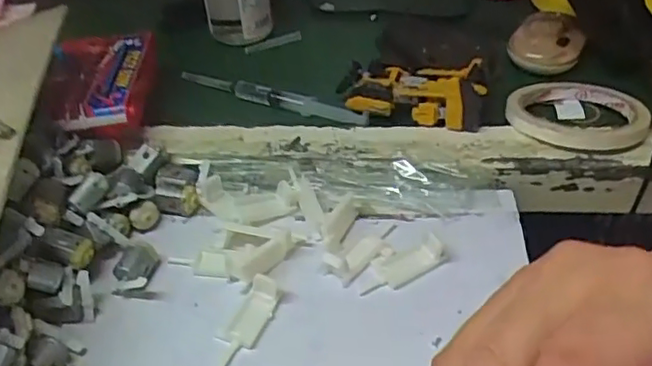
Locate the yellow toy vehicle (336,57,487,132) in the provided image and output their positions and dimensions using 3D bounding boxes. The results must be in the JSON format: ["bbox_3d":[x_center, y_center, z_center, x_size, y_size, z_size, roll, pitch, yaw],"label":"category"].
[{"bbox_3d":[0.068,-0.078,0.492,0.112,0.035,0.061,16,46,20],"label":"yellow toy vehicle"}]

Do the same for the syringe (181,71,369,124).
[{"bbox_3d":[-0.047,-0.070,0.518,0.167,0.017,0.014,15,46,19],"label":"syringe"}]

